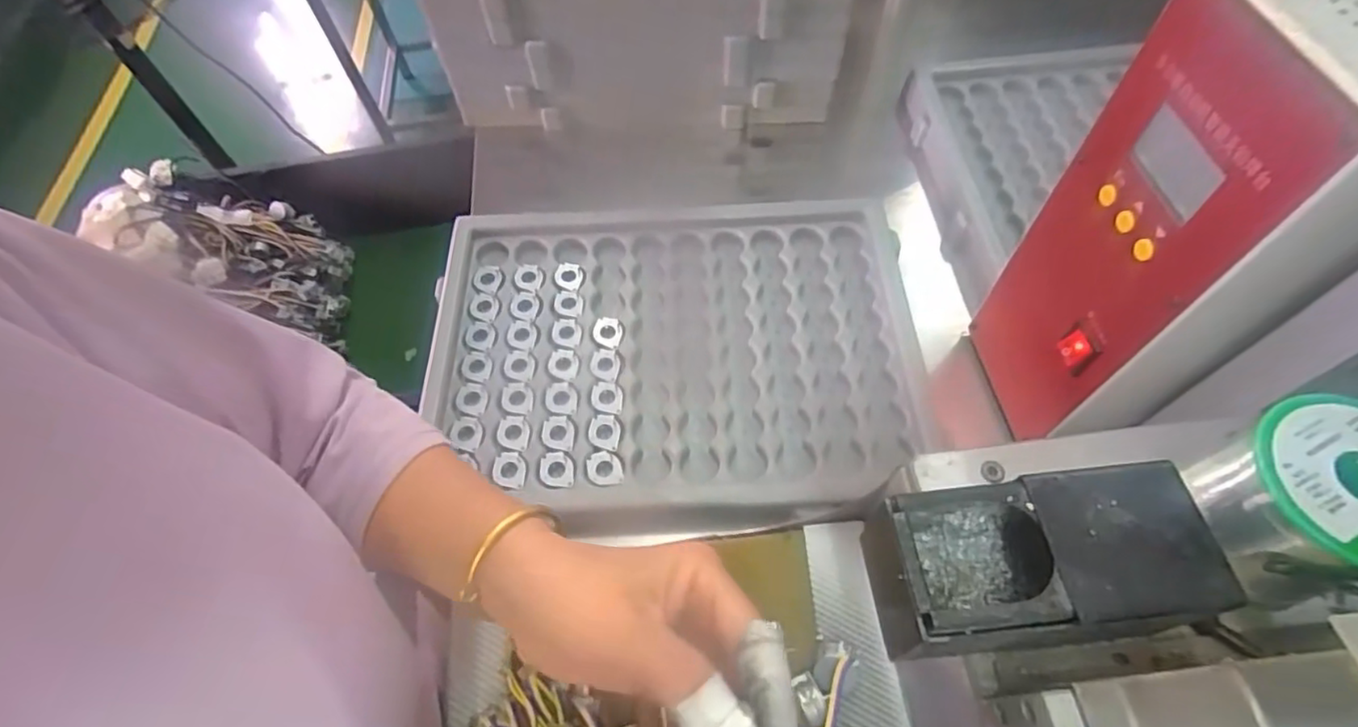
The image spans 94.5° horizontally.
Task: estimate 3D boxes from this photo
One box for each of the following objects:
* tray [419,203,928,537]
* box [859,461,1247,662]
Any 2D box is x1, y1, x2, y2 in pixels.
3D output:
[{"bbox_3d":[-0.010,-0.010,0.510,0.379,0.025,0.290,1,59,2],"label":"tray"},{"bbox_3d":[0.137,0.078,0.251,0.115,0.060,0.055,-7,59,-1],"label":"box"}]

